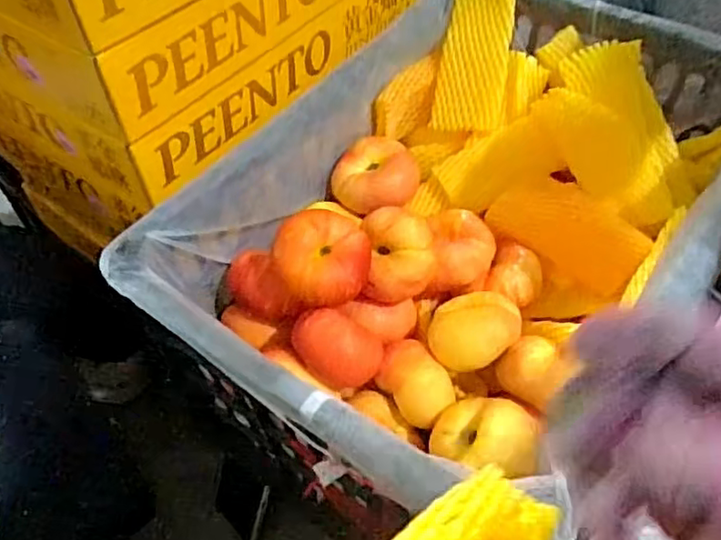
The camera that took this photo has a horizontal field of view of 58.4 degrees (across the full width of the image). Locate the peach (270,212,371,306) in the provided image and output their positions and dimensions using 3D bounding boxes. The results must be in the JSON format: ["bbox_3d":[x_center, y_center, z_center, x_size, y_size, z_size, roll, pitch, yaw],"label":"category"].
[{"bbox_3d":[-0.029,-0.006,0.497,0.068,0.062,0.068,-1,51,1],"label":"peach"}]

